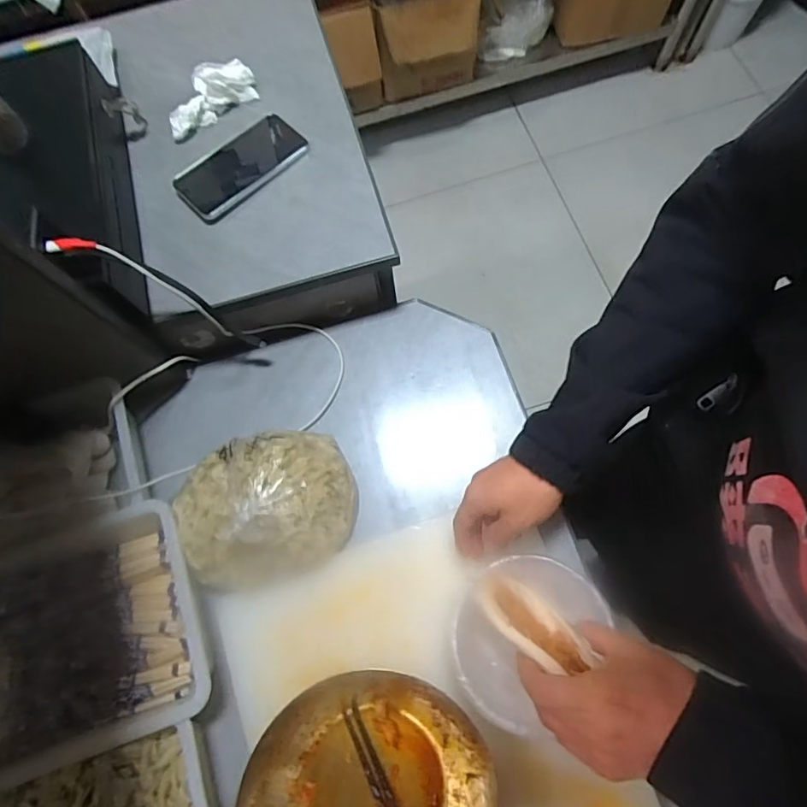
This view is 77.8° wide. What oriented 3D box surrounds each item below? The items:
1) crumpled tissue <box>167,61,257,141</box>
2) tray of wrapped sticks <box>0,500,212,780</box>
[{"bbox_3d":[-0.249,-0.396,0.636,0.125,0.028,0.066,-32,73,-6],"label":"crumpled tissue"},{"bbox_3d":[-0.333,0.237,0.512,0.248,0.056,0.211,-19,72,-3],"label":"tray of wrapped sticks"}]

